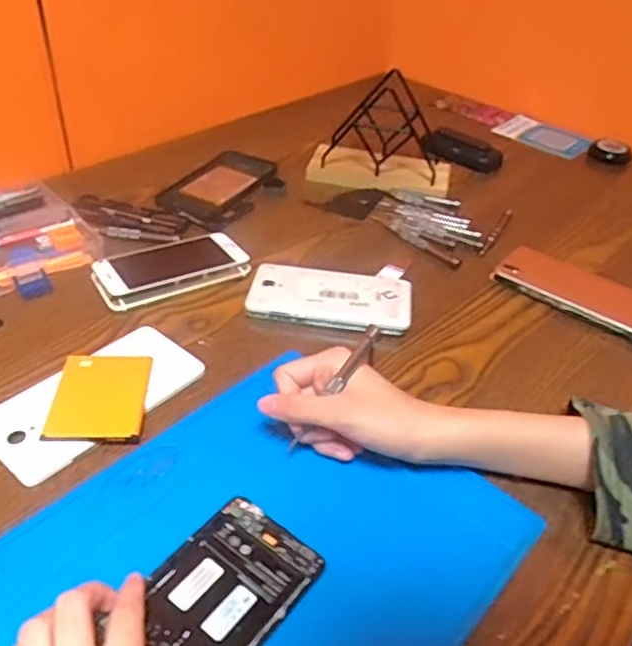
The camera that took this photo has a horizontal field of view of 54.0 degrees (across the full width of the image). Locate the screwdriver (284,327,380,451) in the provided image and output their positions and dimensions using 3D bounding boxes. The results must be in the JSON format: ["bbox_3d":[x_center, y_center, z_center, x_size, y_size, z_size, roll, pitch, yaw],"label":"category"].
[{"bbox_3d":[0.011,0.046,0.408,0.012,0.108,0.009,17,24,-45],"label":"screwdriver"}]

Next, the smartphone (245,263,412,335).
[{"bbox_3d":[0.012,-0.023,0.557,0.142,0.017,0.073,8,39,4],"label":"smartphone"}]

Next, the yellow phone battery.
[{"bbox_3d":[-0.154,0.053,0.445,0.064,0.010,0.081,1,40,-5],"label":"yellow phone battery"}]

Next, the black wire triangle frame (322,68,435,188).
[{"bbox_3d":[0.080,-0.237,0.743,0.134,0.118,0.095,6,39,1],"label":"black wire triangle frame"}]

